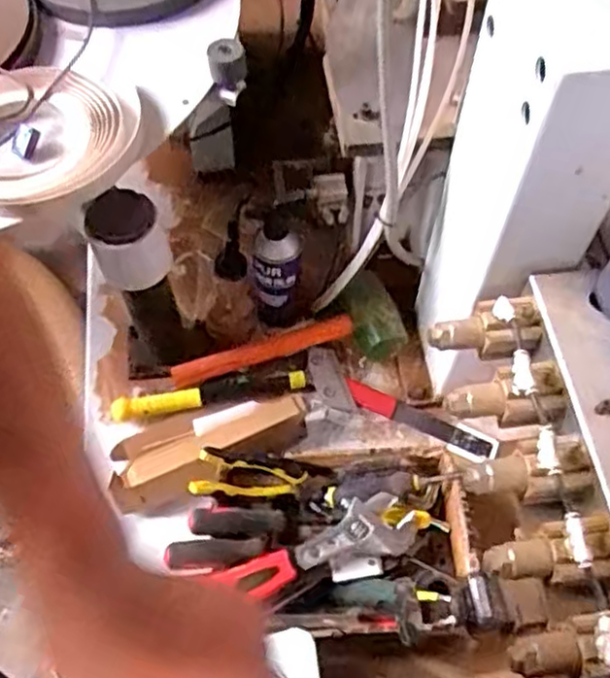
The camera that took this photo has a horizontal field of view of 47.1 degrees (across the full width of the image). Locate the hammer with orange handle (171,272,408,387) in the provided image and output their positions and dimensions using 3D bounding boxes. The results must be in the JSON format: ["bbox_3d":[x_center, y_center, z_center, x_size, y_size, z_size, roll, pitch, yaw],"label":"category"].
[{"bbox_3d":[-0.025,0.003,0.941,0.314,0.051,0.100,-14,61,-7],"label":"hammer with orange handle"}]

